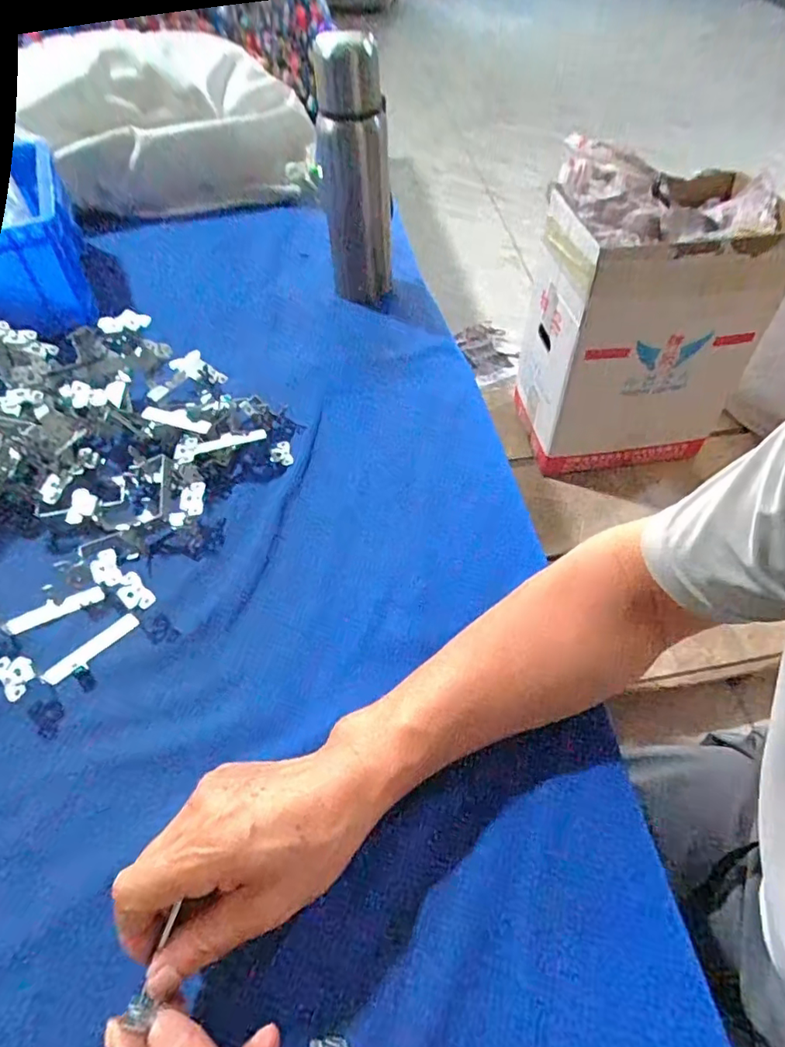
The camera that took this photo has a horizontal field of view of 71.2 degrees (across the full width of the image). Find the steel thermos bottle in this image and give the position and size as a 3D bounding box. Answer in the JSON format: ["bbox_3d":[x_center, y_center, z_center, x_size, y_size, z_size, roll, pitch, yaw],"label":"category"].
[{"bbox_3d":[-0.041,-0.375,0.606,0.076,0.253,0.062,-4,52,-3],"label":"steel thermos bottle"}]

